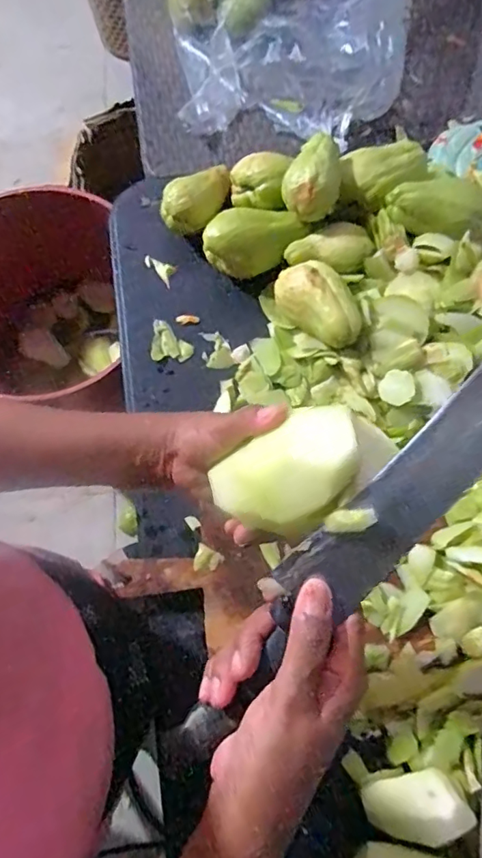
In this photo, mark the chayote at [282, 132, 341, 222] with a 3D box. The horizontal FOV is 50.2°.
[{"bbox_3d":[0.092,-0.318,0.660,0.070,0.072,0.103,14,74,4],"label":"chayote"}]

